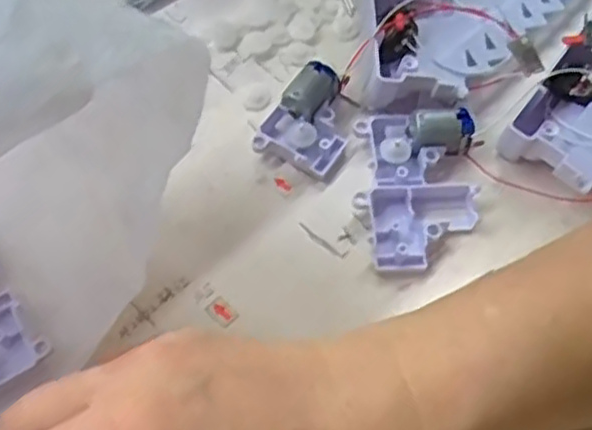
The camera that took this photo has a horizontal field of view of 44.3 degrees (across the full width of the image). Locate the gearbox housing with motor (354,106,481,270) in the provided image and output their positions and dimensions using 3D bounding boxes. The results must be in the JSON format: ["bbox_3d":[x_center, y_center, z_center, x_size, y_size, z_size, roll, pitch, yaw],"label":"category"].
[{"bbox_3d":[0.052,-0.012,0.311,0.049,0.021,0.068,4,63,-3],"label":"gearbox housing with motor"}]

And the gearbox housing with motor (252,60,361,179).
[{"bbox_3d":[0.007,-0.044,0.326,0.035,0.020,0.047,25,64,7],"label":"gearbox housing with motor"}]

